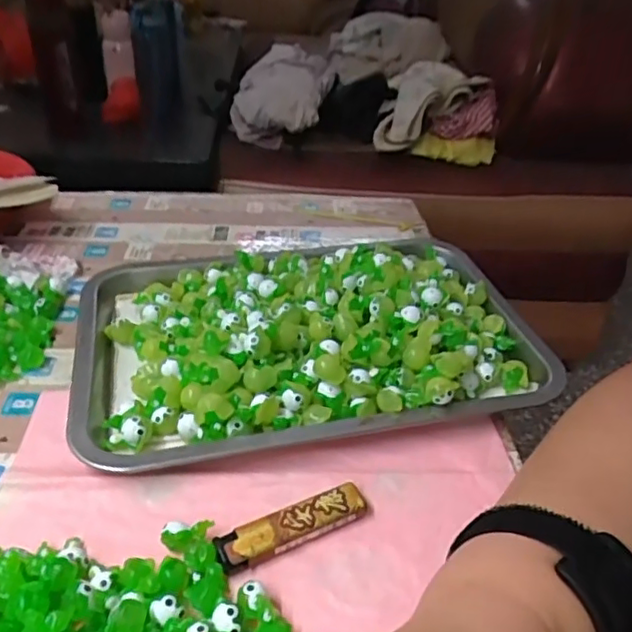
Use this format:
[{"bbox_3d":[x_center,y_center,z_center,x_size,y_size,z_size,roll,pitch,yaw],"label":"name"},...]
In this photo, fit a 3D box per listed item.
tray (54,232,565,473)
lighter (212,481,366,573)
[{"bbox_3d":[-0.006,0.005,0.423,0.299,0.047,0.190,-6,37,-12],"label":"tray"},{"bbox_3d":[-0.012,0.108,0.313,0.079,0.011,0.019,-16,41,-25],"label":"lighter"}]

